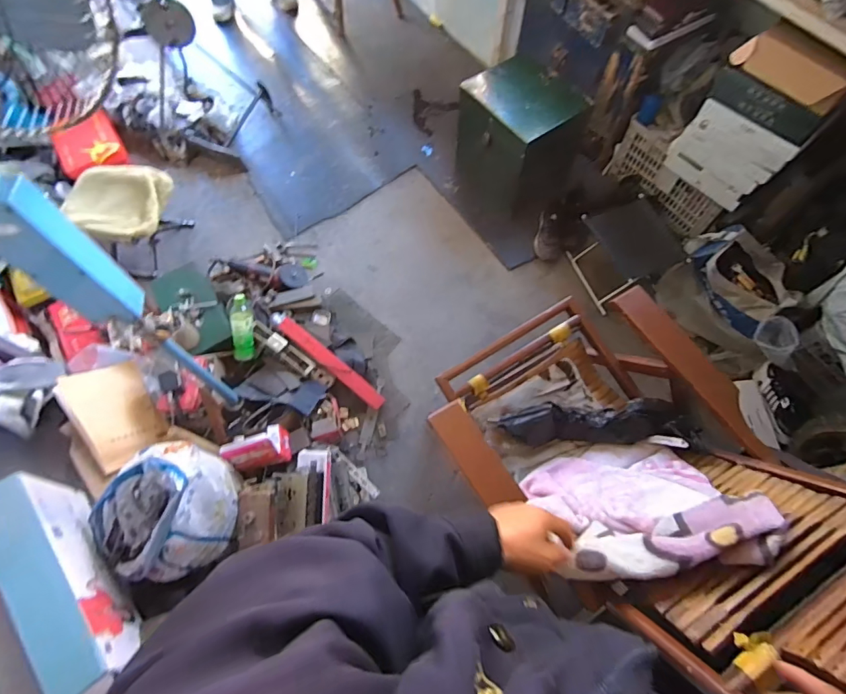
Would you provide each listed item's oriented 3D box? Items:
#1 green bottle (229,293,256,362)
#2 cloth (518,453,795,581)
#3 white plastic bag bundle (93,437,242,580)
[{"bbox_3d":[-0.538,-0.058,1.352,0.061,0.052,0.199,3,110,3],"label":"green bottle"},{"bbox_3d":[0.391,0.290,0.872,0.389,0.333,0.055,-13,103,15],"label":"cloth"},{"bbox_3d":[-0.554,0.348,0.974,0.244,0.226,0.273,28,70,13],"label":"white plastic bag bundle"}]

